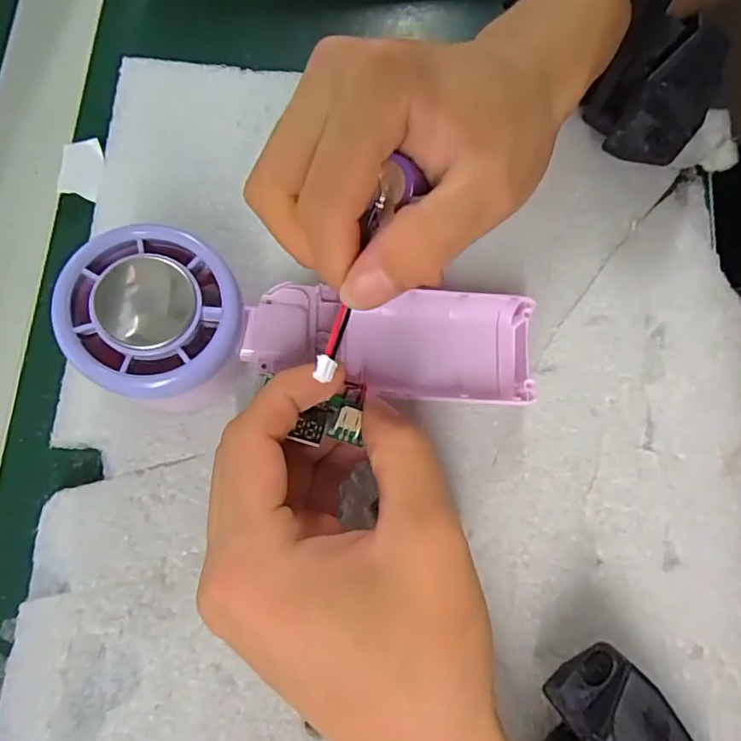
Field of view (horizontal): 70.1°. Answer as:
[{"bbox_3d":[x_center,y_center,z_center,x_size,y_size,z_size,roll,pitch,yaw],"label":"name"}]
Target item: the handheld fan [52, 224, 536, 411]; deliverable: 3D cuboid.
[{"bbox_3d":[-0.018,-0.012,0.191,0.164,0.027,0.053,5,76,-20],"label":"handheld fan"}]

